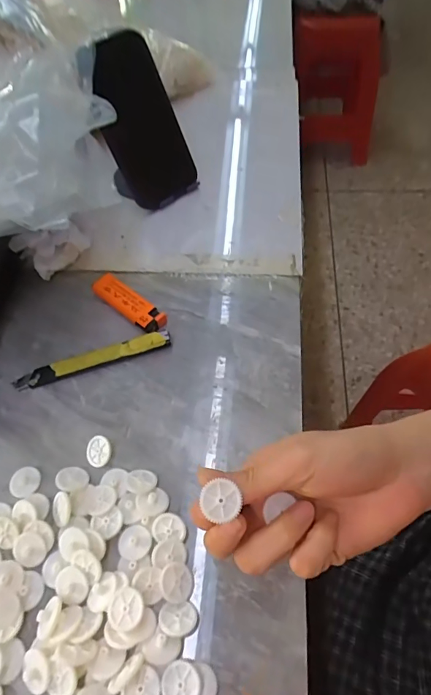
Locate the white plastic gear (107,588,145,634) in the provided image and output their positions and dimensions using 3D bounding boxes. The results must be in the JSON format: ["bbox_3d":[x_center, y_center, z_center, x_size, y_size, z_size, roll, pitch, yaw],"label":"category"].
[{"bbox_3d":[-0.052,0.154,0.249,0.020,0.007,0.021,-2,56,3],"label":"white plastic gear"}]

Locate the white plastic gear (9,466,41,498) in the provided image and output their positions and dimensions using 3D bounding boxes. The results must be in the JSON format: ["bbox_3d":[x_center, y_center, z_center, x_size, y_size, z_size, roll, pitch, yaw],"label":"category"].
[{"bbox_3d":[-0.138,0.097,0.307,0.021,0.006,0.021,7,57,10],"label":"white plastic gear"}]

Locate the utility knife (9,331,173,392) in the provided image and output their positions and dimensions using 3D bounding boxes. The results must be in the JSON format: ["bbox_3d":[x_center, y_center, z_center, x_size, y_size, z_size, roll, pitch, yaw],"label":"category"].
[{"bbox_3d":[-0.104,0.011,0.359,0.134,0.013,0.017,-15,56,-6],"label":"utility knife"}]

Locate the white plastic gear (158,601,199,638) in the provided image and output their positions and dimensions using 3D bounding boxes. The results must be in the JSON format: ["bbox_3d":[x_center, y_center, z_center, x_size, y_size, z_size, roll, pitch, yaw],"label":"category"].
[{"bbox_3d":[-0.022,0.160,0.249,0.023,0.004,0.019,6,31,-7],"label":"white plastic gear"}]

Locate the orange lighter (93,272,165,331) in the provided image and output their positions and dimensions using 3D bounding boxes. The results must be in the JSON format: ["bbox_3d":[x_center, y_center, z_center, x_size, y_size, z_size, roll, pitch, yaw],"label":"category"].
[{"bbox_3d":[-0.080,-0.040,0.390,0.083,0.012,0.023,34,65,25],"label":"orange lighter"}]

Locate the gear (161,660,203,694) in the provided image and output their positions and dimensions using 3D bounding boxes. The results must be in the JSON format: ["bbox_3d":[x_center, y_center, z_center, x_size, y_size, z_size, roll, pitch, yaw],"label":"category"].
[{"bbox_3d":[-0.018,0.184,0.231,0.021,0.006,0.021,-2,56,3],"label":"gear"}]

